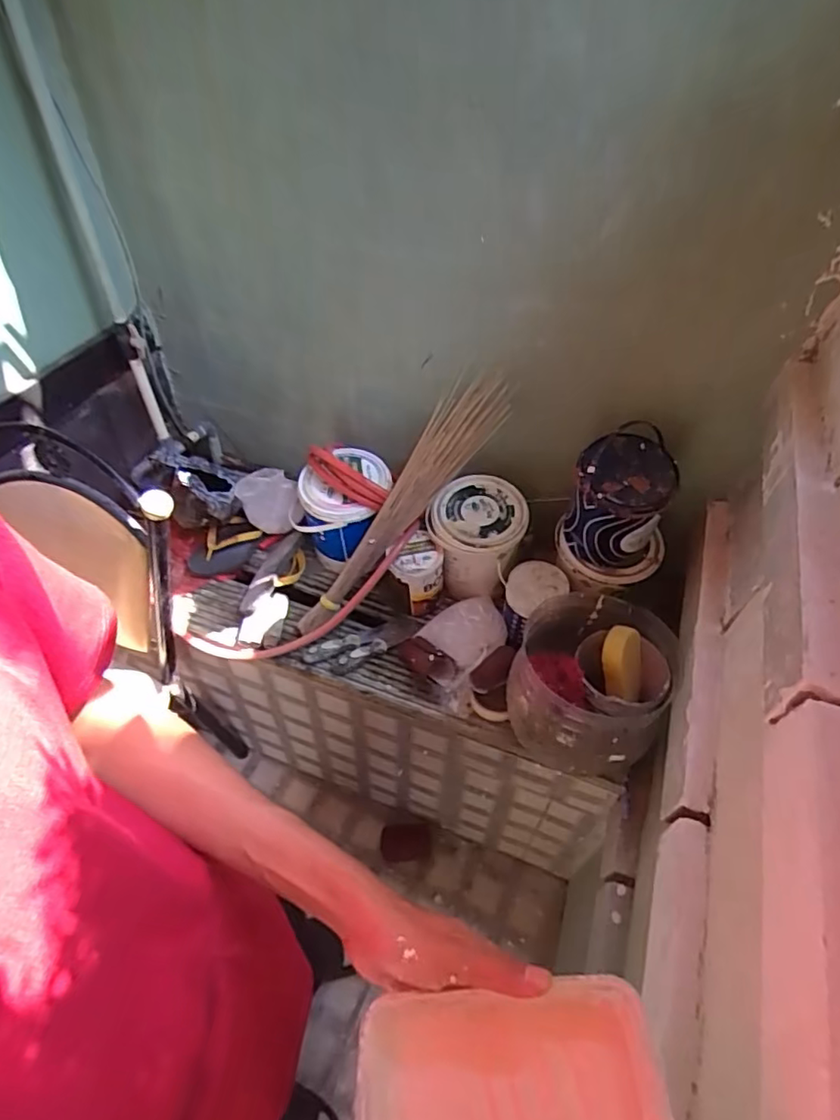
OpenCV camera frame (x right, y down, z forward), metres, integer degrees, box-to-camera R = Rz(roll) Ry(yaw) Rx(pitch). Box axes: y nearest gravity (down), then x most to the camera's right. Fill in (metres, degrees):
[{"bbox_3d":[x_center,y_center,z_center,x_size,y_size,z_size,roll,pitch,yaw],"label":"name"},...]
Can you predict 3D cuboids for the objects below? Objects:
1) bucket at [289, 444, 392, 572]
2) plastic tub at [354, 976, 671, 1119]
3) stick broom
[{"bbox_3d":[-0.153,-0.097,1.219,0.166,0.210,0.169,1,48,-2],"label":"bucket"},{"bbox_3d":[0.050,0.310,0.333,0.168,0.041,0.111,-1,48,-4],"label":"plastic tub"},{"bbox_3d":[-0.038,-0.086,1.096,0.064,0.580,0.087,48,18,32],"label":"stick broom"}]

